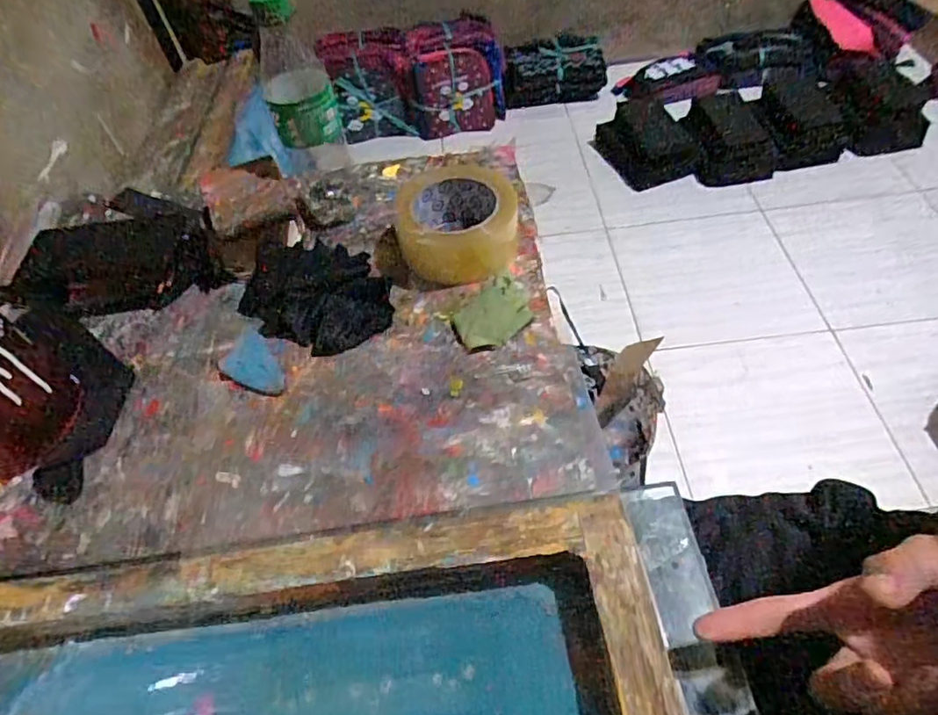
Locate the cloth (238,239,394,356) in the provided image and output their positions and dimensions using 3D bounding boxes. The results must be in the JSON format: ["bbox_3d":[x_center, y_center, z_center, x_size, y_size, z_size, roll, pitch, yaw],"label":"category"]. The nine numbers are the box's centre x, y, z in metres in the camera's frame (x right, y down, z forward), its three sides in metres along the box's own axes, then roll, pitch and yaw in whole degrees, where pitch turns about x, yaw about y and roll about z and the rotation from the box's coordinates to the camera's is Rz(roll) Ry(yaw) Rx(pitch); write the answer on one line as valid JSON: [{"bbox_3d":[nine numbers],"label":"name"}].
[{"bbox_3d":[-0.140,-0.063,0.539,0.147,0.024,0.109,18,57,18],"label":"cloth"}]

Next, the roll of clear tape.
[{"bbox_3d":[-0.009,-0.135,0.559,0.105,0.052,0.123,1,54,6],"label":"roll of clear tape"}]

